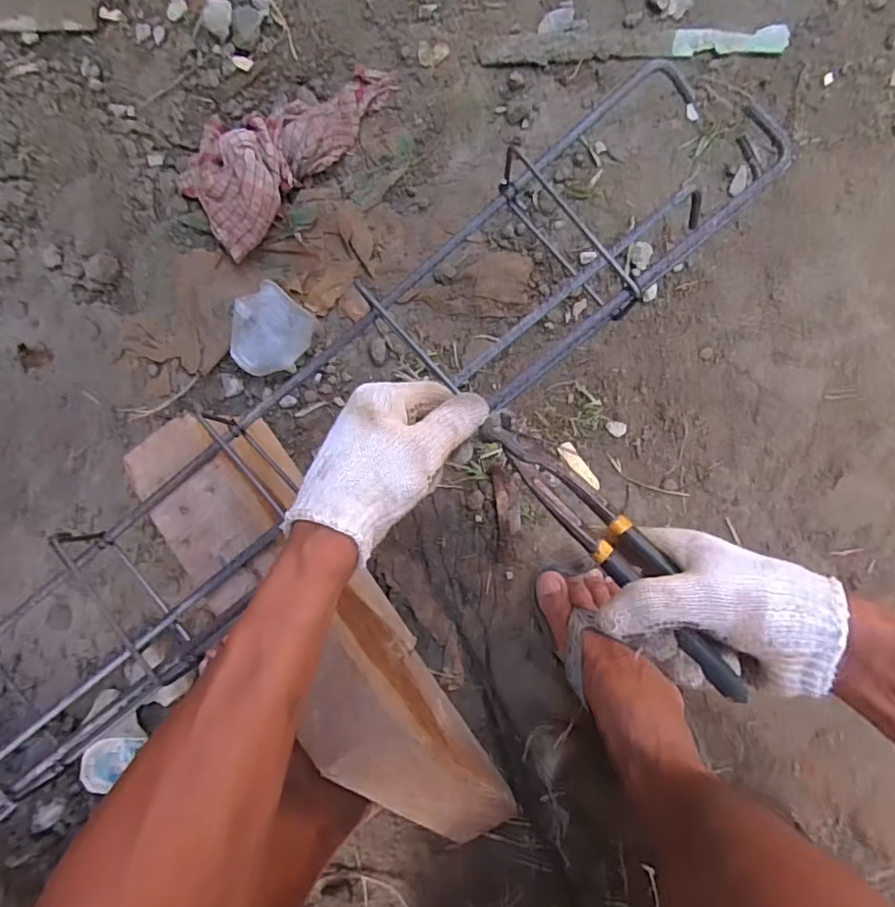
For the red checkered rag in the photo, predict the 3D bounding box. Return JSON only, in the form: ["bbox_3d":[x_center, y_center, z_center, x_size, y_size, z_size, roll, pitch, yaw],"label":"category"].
[{"bbox_3d":[-0.192,-0.350,0.606,0.143,0.066,0.252,43,96,7],"label":"red checkered rag"}]

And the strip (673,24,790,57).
[{"bbox_3d":[0.287,-0.419,0.575,0.108,0.010,0.026,3,91,8],"label":"strip"}]

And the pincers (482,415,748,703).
[{"bbox_3d":[0.104,0.054,0.359,0.032,0.029,0.212,-42,70,6],"label":"pincers"}]

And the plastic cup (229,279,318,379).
[{"bbox_3d":[-0.188,-0.127,0.606,0.073,0.056,0.092,33,94,8],"label":"plastic cup"}]

